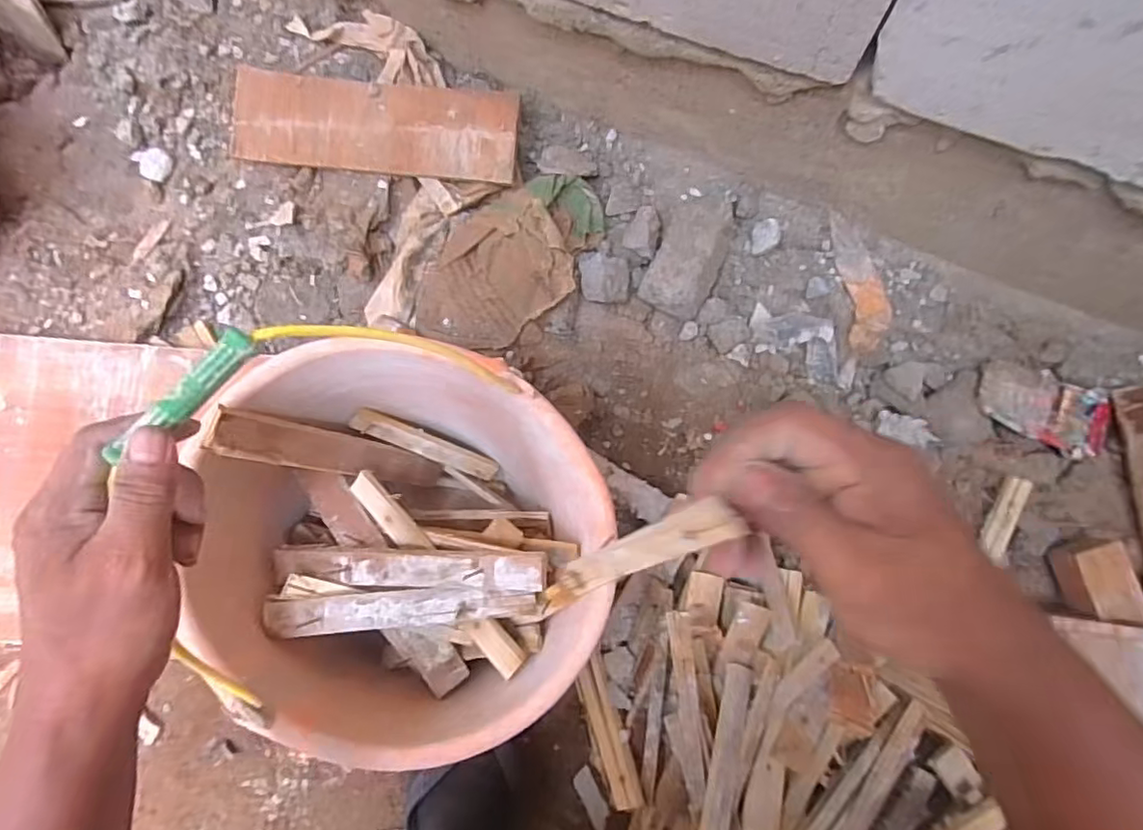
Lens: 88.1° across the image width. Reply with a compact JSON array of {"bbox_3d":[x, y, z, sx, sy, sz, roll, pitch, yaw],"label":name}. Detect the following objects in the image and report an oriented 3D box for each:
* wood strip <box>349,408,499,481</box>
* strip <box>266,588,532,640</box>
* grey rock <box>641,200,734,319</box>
[{"bbox_3d":[-0.137,0.030,0.573,0.158,0.011,0.022,28,80,-38],"label":"wood strip"},{"bbox_3d":[-0.130,0.148,0.449,0.200,0.013,0.028,-5,82,4],"label":"strip"},{"bbox_3d":[0.122,-0.170,0.628,0.078,0.053,0.122,22,85,7],"label":"grey rock"}]

